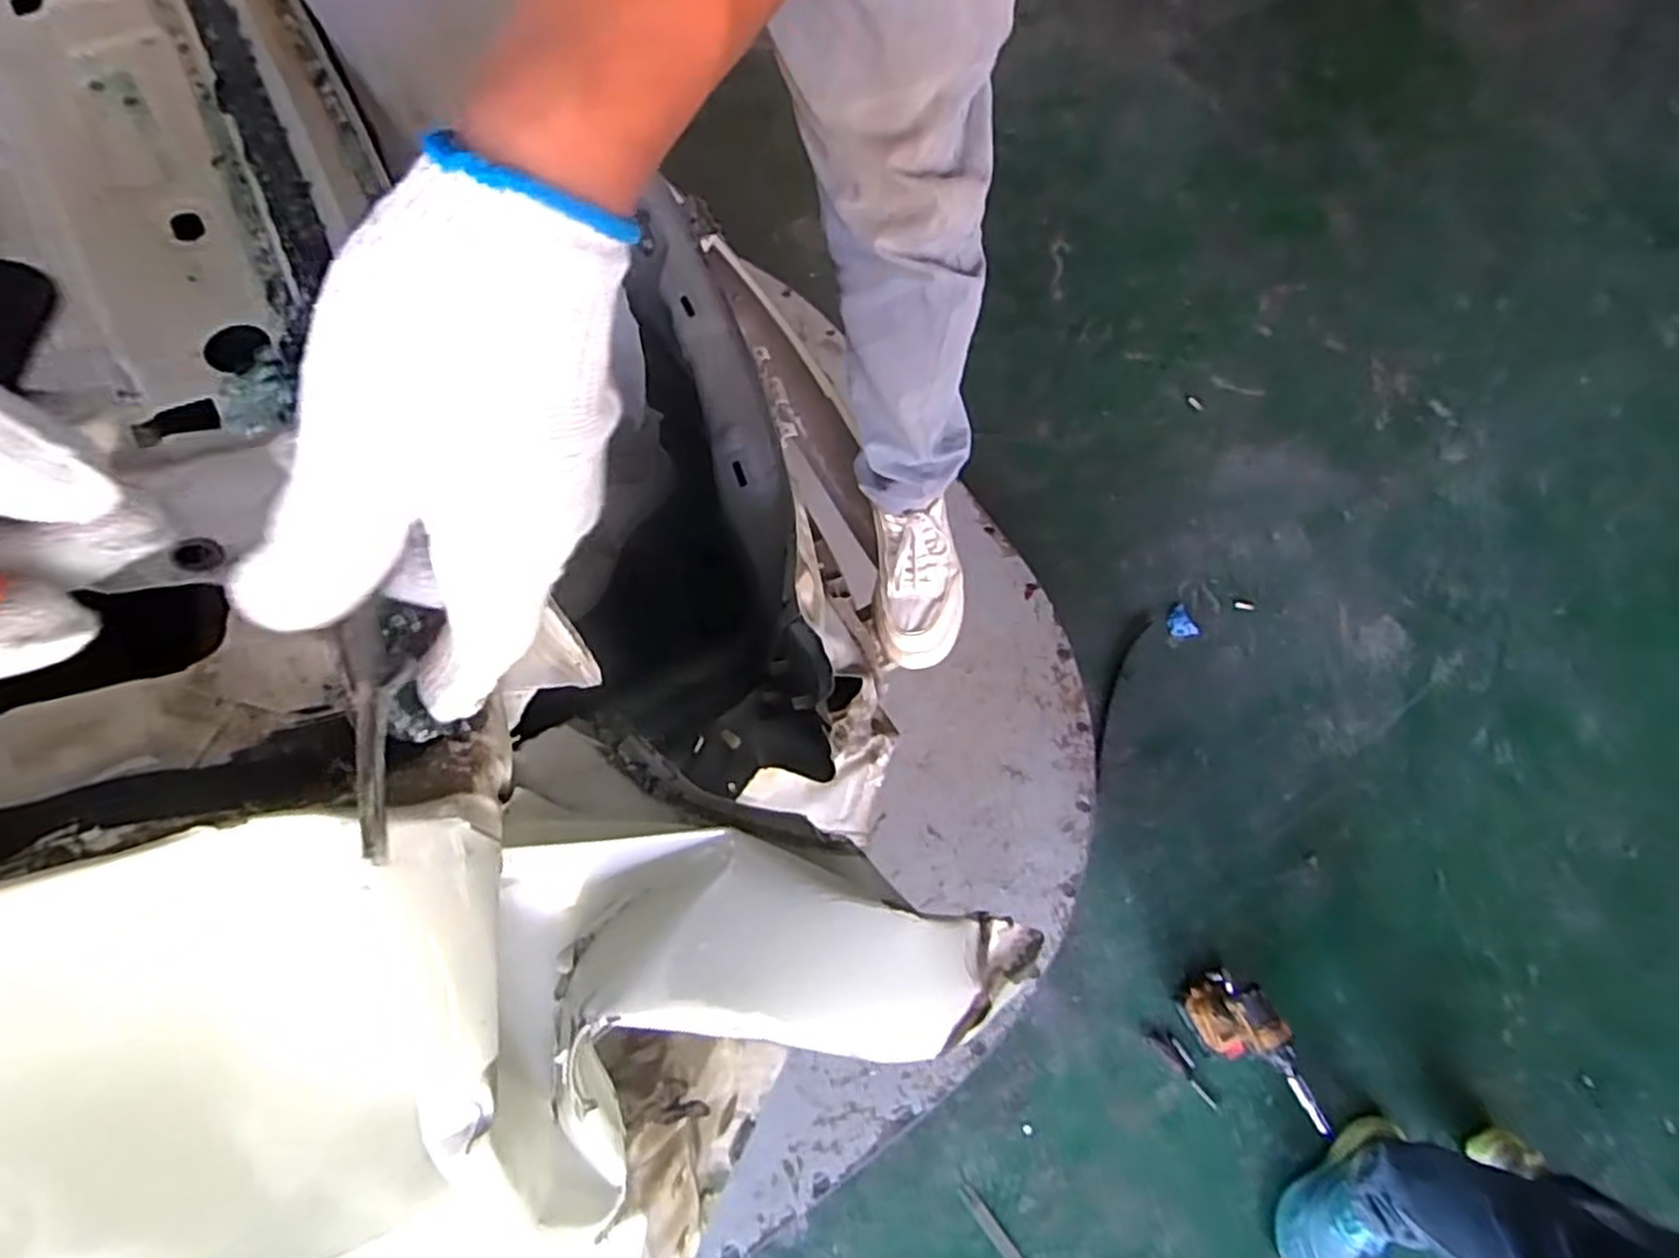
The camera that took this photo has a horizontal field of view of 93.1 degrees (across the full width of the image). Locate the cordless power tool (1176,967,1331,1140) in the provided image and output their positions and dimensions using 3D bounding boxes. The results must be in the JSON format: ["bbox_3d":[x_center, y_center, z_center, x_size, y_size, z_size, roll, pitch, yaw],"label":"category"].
[{"bbox_3d":[0.640,0.662,1.255,0.083,0.248,0.205,-8,71,-5],"label":"cordless power tool"}]

